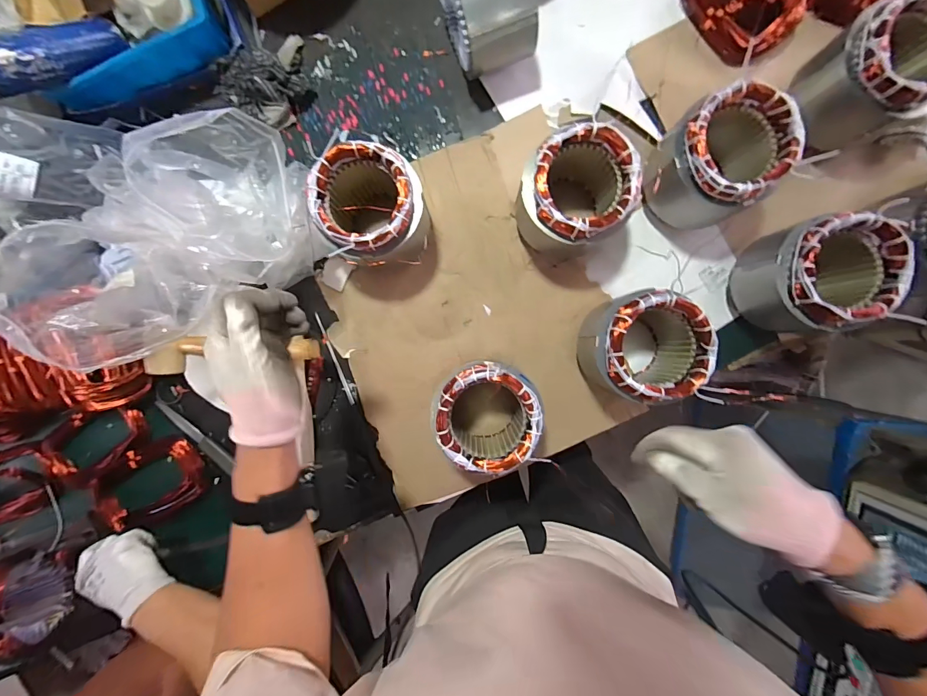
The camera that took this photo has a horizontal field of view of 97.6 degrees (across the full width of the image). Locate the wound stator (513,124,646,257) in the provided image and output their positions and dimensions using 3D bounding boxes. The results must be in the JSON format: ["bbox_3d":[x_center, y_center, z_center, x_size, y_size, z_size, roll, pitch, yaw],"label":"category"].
[{"bbox_3d":[0.158,-0.216,0.597,0.141,0.166,0.150,-23,92,2],"label":"wound stator"}]

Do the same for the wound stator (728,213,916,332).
[{"bbox_3d":[0.497,-0.101,0.590,0.139,0.160,0.153,-6,92,1],"label":"wound stator"}]

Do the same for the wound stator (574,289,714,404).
[{"bbox_3d":[0.256,-0.002,0.597,0.133,0.169,0.142,0,92,1],"label":"wound stator"}]

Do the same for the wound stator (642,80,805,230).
[{"bbox_3d":[0.360,-0.265,0.593,0.142,0.172,0.143,0,92,1],"label":"wound stator"}]

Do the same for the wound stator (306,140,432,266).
[{"bbox_3d":[-0.126,-0.203,0.606,0.138,0.171,0.141,0,92,1],"label":"wound stator"}]

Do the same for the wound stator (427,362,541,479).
[{"bbox_3d":[0.037,0.092,0.608,0.140,0.168,0.141,0,92,1],"label":"wound stator"}]

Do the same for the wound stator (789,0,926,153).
[{"bbox_3d":[0.573,-0.383,0.574,0.145,0.137,0.138,0,92,1],"label":"wound stator"}]

